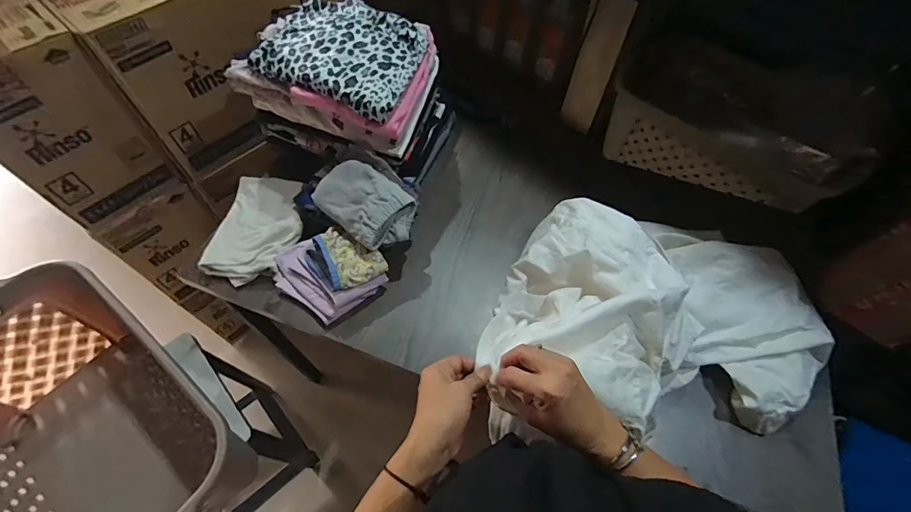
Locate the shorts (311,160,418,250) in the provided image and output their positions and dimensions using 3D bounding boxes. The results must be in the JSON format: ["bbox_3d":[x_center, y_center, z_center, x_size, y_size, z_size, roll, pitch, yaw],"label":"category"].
[{"bbox_3d":[-0.152,-0.092,0.685,0.168,0.062,0.104,37,64,18],"label":"shorts"}]

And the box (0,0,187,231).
[{"bbox_3d":[-0.814,-0.305,0.794,0.366,0.351,0.210,37,64,18],"label":"box"}]

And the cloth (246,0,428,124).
[{"bbox_3d":[-0.190,-0.347,0.685,0.242,0.059,0.201,20,60,9],"label":"cloth"}]

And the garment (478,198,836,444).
[{"bbox_3d":[0.307,0.062,0.615,0.536,0.168,0.353,-1,59,-3],"label":"garment"}]

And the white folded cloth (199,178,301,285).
[{"bbox_3d":[-0.370,-0.051,0.760,0.163,0.042,0.216,15,59,7],"label":"white folded cloth"}]

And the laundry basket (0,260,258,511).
[{"bbox_3d":[-0.640,0.334,0.731,0.590,0.348,0.376,37,64,18],"label":"laundry basket"}]

